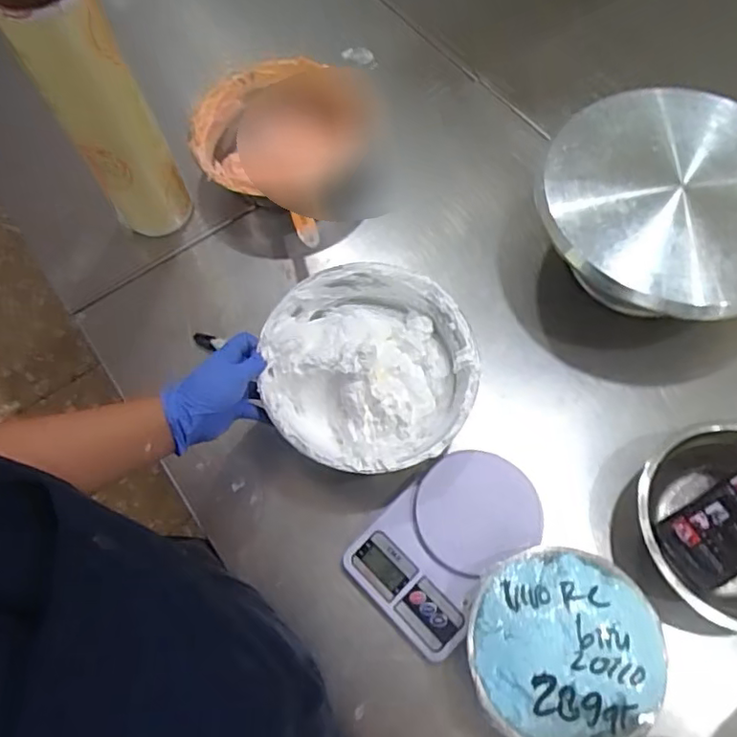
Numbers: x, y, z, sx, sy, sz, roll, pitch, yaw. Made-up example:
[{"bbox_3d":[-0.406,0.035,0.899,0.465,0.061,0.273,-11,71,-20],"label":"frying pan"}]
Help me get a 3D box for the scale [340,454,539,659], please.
[{"bbox_3d":[0.084,0.176,0.603,0.194,0.047,0.138,-42,70,-15],"label":"scale"}]

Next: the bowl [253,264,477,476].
[{"bbox_3d":[0.003,0.005,0.638,0.211,0.084,0.216,-1,65,3],"label":"bowl"}]

